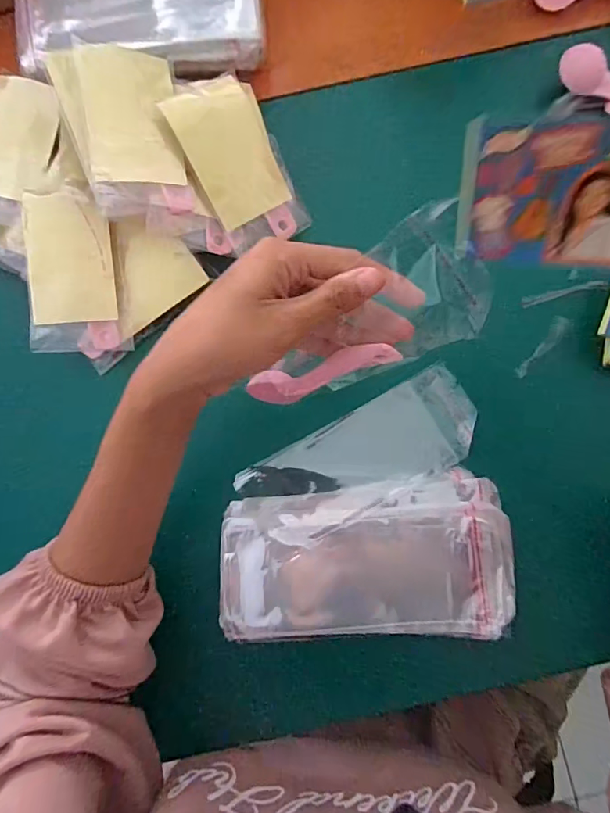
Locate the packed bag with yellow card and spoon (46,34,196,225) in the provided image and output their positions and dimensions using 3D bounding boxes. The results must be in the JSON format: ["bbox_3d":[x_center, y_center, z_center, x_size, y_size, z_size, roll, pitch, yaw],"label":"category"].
[{"bbox_3d":[-0.121,-0.184,0.310,0.071,0.014,0.105,-13,103,-20],"label":"packed bag with yellow card and spoon"}]

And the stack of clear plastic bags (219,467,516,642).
[{"bbox_3d":[0.041,0.105,0.317,0.195,0.030,0.100,-4,83,0],"label":"stack of clear plastic bags"}]

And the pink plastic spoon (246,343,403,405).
[{"bbox_3d":[0.008,-0.020,0.279,0.101,0.015,0.020,-17,82,34],"label":"pink plastic spoon"}]

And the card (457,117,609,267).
[{"bbox_3d":[0.107,-0.081,0.177,0.089,0.055,0.008,11,52,19],"label":"card"}]

